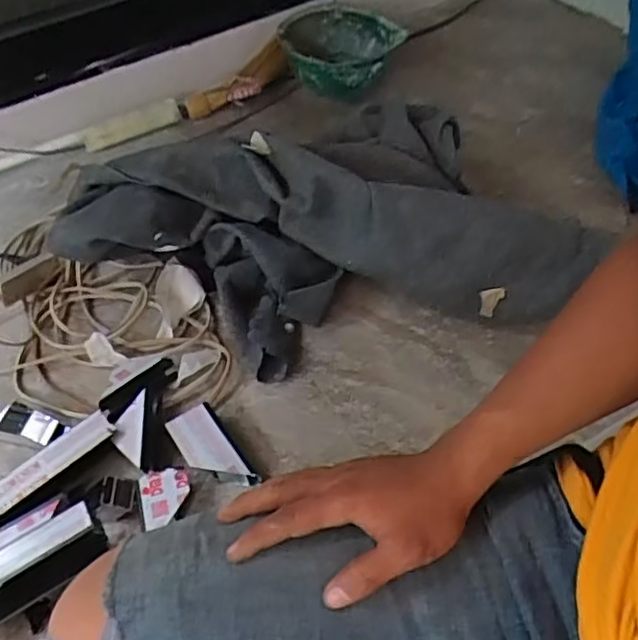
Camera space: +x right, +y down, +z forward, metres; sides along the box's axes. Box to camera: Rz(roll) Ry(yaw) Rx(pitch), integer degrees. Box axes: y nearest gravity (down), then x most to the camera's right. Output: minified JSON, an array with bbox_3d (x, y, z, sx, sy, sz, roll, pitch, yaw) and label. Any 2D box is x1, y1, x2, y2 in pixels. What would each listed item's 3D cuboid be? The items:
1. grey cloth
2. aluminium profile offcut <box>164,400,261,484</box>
[{"bbox_3d":[-0.002,-0.130,0.902,0.672,0.199,0.348,-13,52,-6],"label":"grey cloth"},{"bbox_3d":[-0.132,0.164,0.770,0.060,0.041,0.121,-31,56,-19],"label":"aluminium profile offcut"}]

